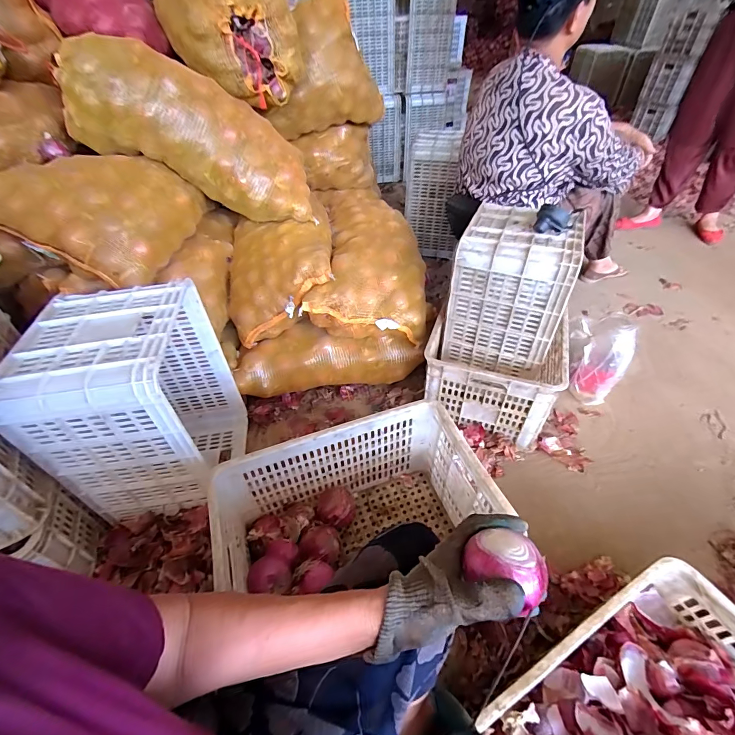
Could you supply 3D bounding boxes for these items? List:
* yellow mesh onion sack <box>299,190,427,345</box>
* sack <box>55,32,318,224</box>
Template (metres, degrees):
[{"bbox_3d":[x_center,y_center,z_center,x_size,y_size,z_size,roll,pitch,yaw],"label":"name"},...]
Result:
[{"bbox_3d":[0.013,-0.348,1.251,0.347,0.205,0.591,-1,45,3],"label":"yellow mesh onion sack"},{"bbox_3d":[-0.485,-0.692,1.125,0.687,0.285,0.281,20,39,-24],"label":"sack"}]

